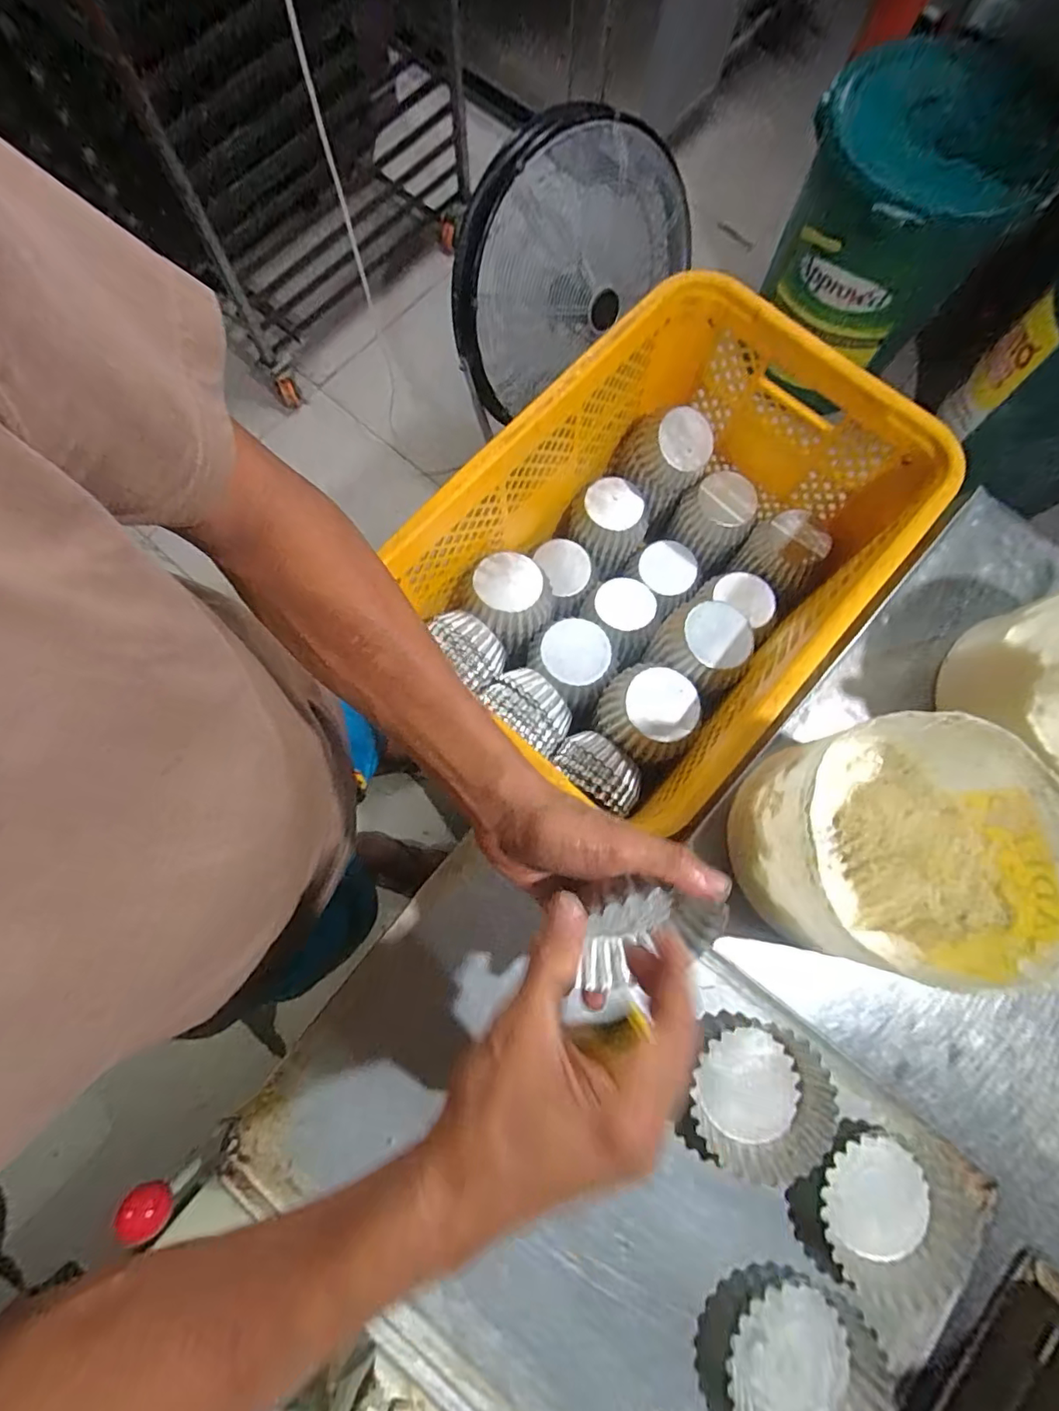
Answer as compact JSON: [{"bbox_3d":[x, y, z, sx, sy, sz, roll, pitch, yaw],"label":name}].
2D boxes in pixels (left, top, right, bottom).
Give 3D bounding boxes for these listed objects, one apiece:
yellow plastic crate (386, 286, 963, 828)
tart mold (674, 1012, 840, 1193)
[{"bbox_3d":[0.158,-0.178,0.629,0.354,0.241,0.468,41,80,7],"label":"yellow plastic crate"},{"bbox_3d":[0.164,0.285,0.399,0.097,0.030,0.100,15,77,2],"label":"tart mold"}]

